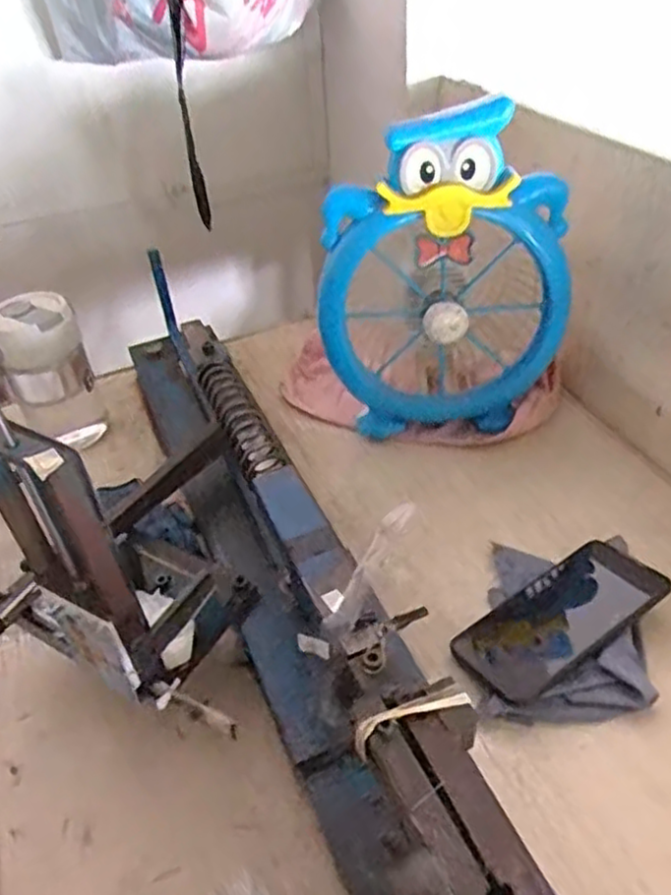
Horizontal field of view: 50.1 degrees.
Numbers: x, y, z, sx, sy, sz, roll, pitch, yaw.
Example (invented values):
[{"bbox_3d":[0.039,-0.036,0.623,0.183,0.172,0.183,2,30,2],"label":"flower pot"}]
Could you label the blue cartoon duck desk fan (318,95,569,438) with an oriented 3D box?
[{"bbox_3d":[0.099,-0.145,0.657,0.223,0.296,0.059,1,41,7],"label":"blue cartoon duck desk fan"}]

